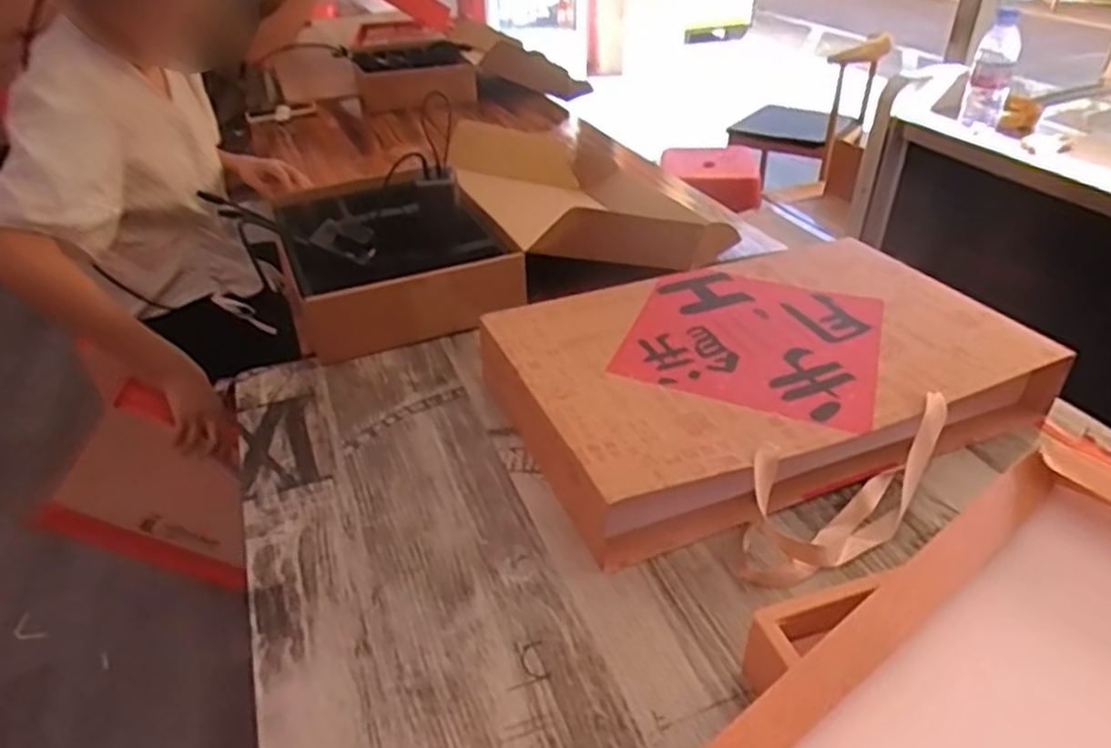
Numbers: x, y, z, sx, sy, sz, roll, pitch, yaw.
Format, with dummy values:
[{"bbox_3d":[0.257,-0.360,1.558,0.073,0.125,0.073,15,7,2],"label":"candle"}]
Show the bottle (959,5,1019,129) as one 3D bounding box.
[{"bbox_3d":[0.690,-0.471,1.149,0.061,0.174,0.059,17,39,25],"label":"bottle"}]

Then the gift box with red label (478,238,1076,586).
[{"bbox_3d":[0.212,0.004,0.721,0.495,0.078,0.375,-14,37,-17],"label":"gift box with red label"}]

